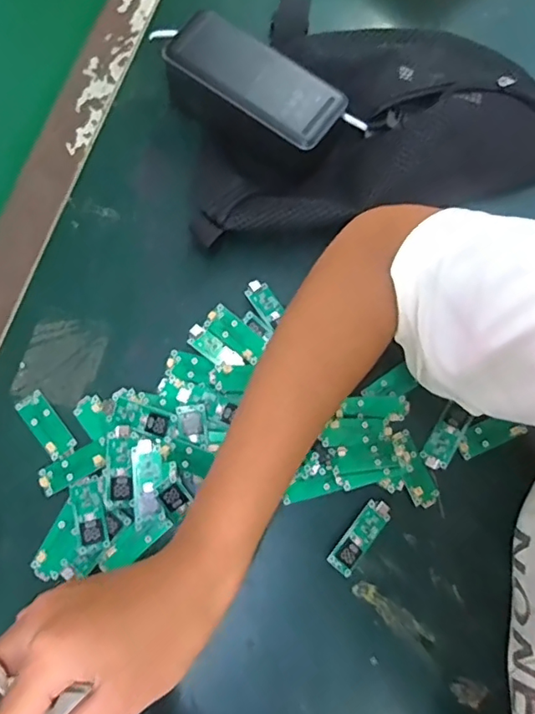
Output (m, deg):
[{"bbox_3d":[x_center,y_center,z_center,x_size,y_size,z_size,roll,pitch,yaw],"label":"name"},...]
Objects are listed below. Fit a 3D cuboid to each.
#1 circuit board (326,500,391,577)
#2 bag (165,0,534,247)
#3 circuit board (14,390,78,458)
[{"bbox_3d":[0.061,0.116,0.358,0.018,0.006,0.052,38,79,9],"label":"circuit board"},{"bbox_3d":[0.094,-0.198,0.415,0.324,0.054,0.200,-11,76,-3],"label":"bag"},{"bbox_3d":[-0.151,0.047,0.376,0.020,0.004,0.051,-39,79,-9],"label":"circuit board"}]

